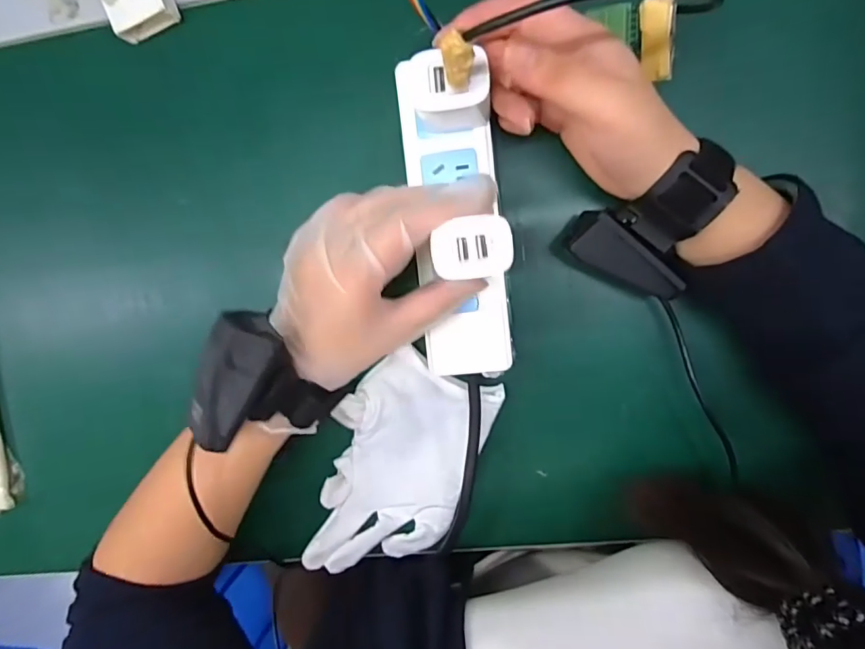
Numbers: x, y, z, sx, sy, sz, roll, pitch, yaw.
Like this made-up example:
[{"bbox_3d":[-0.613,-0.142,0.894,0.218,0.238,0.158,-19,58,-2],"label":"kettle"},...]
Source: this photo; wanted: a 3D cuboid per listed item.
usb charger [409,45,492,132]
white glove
[{"bbox_3d":[0.010,-0.124,0.270,0.038,0.045,0.027,-7,96,7],"label":"usb charger"},{"bbox_3d":[-0.025,0.103,0.350,0.096,0.022,0.166,21,99,3],"label":"white glove"}]

